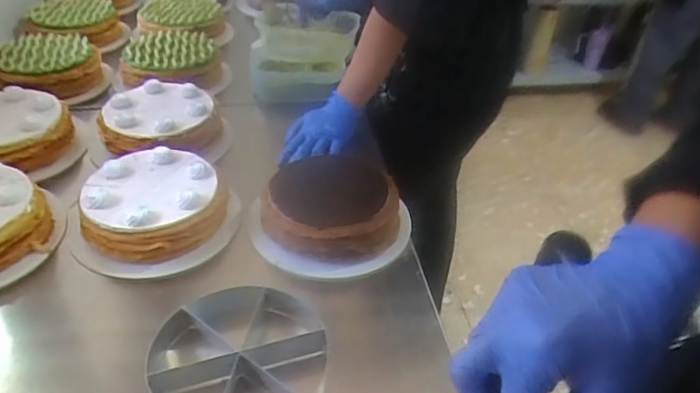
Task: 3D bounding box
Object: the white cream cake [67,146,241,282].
[{"bbox_3d":[-0.247,0.016,0.718,0.196,0.069,0.181,2,37,-2],"label":"white cream cake"}]

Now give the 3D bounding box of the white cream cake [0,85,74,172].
[{"bbox_3d":[-0.499,-0.100,0.813,0.169,0.057,0.154,-12,40,-19],"label":"white cream cake"}]

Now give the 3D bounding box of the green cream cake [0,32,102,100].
[{"bbox_3d":[-0.548,-0.241,1.016,0.176,0.063,0.176,1,37,-1],"label":"green cream cake"}]

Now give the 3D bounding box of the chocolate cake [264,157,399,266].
[{"bbox_3d":[-0.027,0.016,0.730,0.172,0.062,0.169,-5,38,-11],"label":"chocolate cake"}]

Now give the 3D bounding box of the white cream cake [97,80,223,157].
[{"bbox_3d":[-0.291,-0.115,0.866,0.176,0.052,0.177,-8,39,-15],"label":"white cream cake"}]

